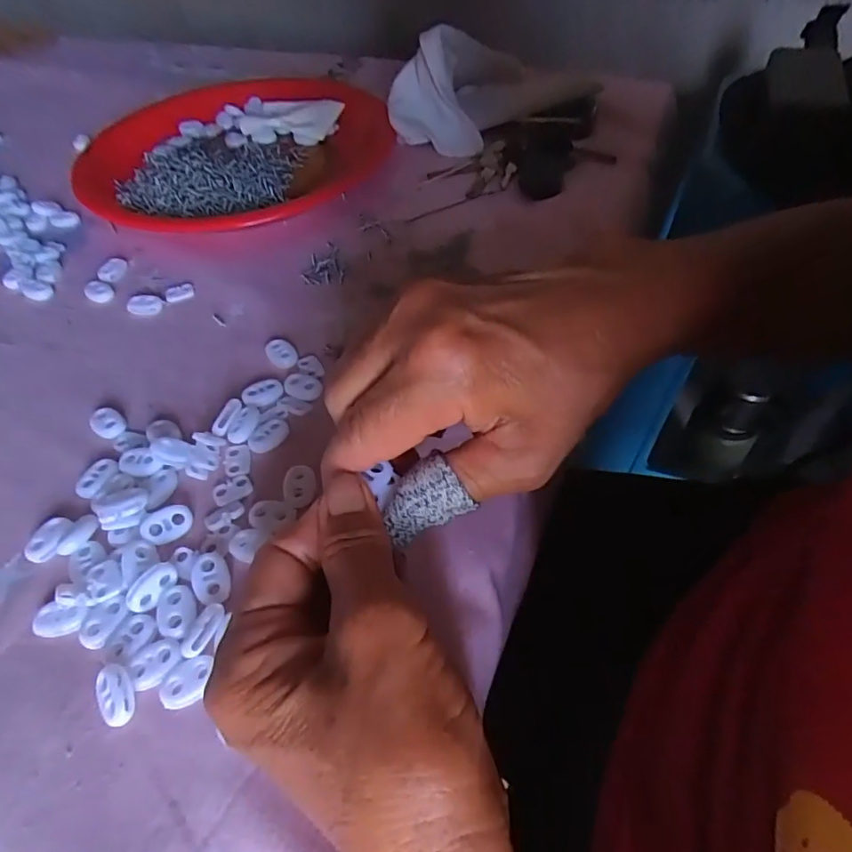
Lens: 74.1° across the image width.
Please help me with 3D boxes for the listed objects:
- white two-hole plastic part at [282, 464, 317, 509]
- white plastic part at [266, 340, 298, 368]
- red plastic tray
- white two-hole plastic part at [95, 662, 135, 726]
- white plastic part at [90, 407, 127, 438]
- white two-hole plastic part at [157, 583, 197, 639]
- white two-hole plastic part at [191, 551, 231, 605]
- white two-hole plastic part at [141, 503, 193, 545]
[{"bbox_3d":[-0.061,0.028,0.271,0.015,0.004,0.022,-8,51,-3],"label":"white two-hole plastic part"},{"bbox_3d":[-0.085,-0.043,0.332,0.015,0.005,0.024,-27,54,-17],"label":"white plastic part"},{"bbox_3d":[-0.160,-0.238,0.478,0.251,0.029,0.248,-33,56,-21],"label":"red plastic tray"},{"bbox_3d":[-0.117,0.101,0.212,0.012,0.009,0.021,-29,55,-19],"label":"white two-hole plastic part"},{"bbox_3d":[-0.171,-0.002,0.303,0.022,0.005,0.016,31,60,25],"label":"white plastic part"},{"bbox_3d":[-0.104,0.076,0.234,0.015,0.004,0.022,-21,53,-13],"label":"white two-hole plastic part"},{"bbox_3d":[-0.092,0.065,0.240,0.015,0.005,0.022,-19,52,-11],"label":"white two-hole plastic part"},{"bbox_3d":[-0.118,0.045,0.258,0.022,0.004,0.015,-21,81,-28],"label":"white two-hole plastic part"}]

